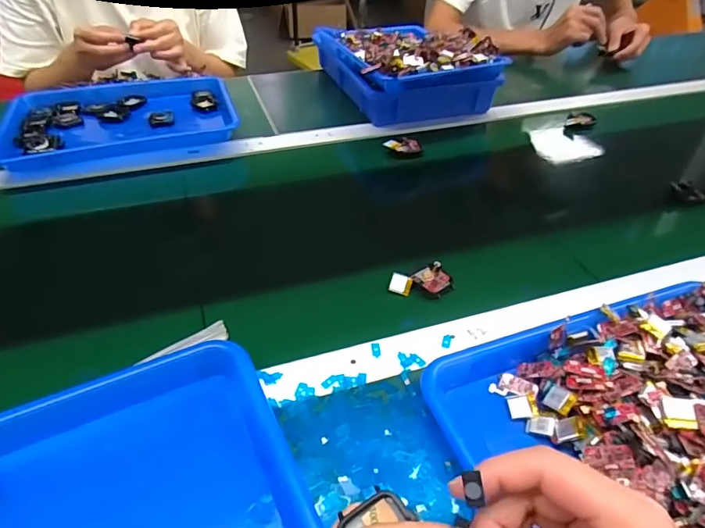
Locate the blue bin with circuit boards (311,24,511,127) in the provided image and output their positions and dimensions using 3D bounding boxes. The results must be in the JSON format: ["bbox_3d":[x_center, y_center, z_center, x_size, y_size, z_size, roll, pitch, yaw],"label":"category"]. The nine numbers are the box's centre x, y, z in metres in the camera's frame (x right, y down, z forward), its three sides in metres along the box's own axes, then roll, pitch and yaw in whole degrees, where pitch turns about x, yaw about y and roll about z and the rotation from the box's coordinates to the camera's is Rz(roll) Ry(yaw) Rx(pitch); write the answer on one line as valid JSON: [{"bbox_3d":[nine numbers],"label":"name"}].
[{"bbox_3d":[0.084,-0.369,0.861,0.234,0.114,0.317,-16,45,-19],"label":"blue bin with circuit boards"}]

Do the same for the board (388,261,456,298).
[{"bbox_3d":[0.073,0.020,0.495,0.062,0.014,0.044,-16,45,-19],"label":"board"}]

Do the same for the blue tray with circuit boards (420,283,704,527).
[{"bbox_3d":[0.243,0.130,0.343,0.327,0.061,0.249,-12,44,-14],"label":"blue tray with circuit boards"}]

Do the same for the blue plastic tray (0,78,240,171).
[{"bbox_3d":[-0.362,-0.234,0.745,0.333,0.033,0.236,-12,44,-15],"label":"blue plastic tray"}]

